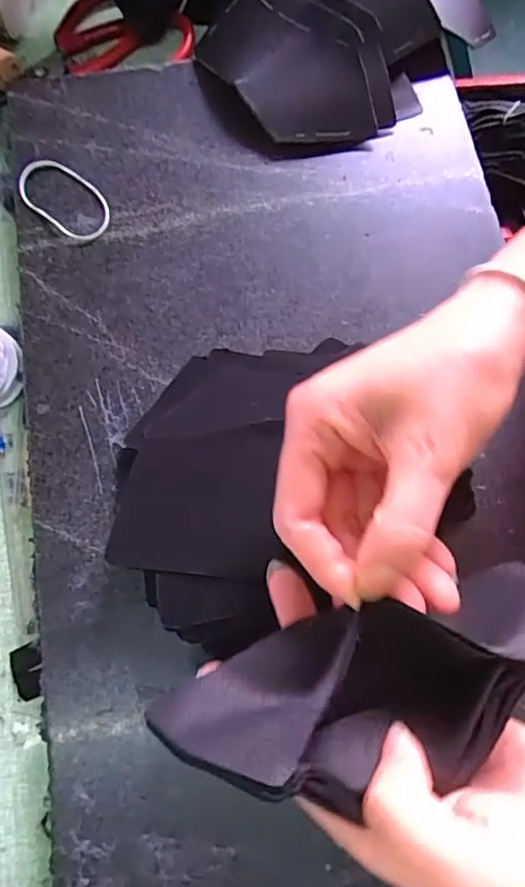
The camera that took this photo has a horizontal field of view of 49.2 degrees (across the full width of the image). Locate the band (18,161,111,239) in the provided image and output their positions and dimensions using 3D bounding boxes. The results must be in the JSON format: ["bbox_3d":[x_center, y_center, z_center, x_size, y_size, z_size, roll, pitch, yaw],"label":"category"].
[{"bbox_3d":[-0.125,-0.155,0.361,0.069,0.004,0.037,38,79,12],"label":"band"}]

